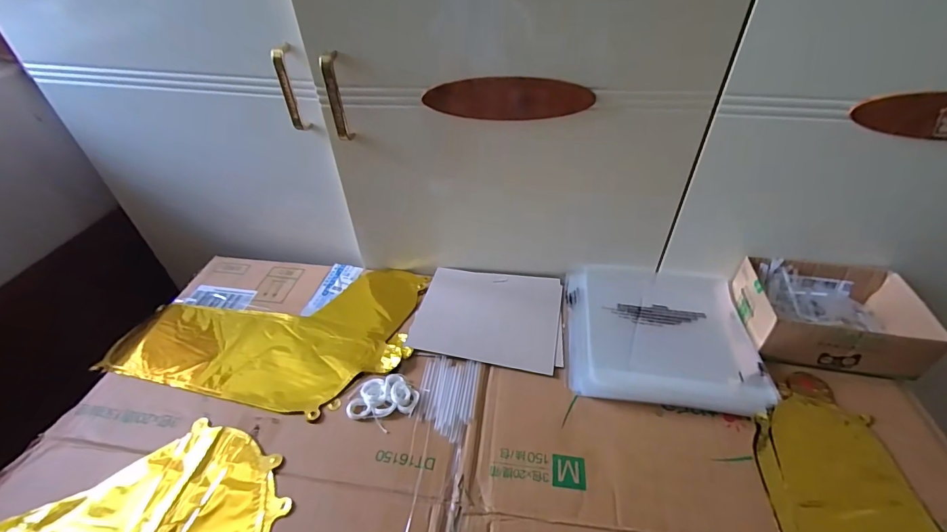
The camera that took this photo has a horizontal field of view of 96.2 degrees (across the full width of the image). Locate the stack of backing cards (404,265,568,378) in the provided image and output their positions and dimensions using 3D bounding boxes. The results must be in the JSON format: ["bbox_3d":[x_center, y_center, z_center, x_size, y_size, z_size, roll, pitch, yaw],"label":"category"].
[{"bbox_3d":[0.022,0.067,0.593,0.199,0.006,0.164,4,43,6],"label":"stack of backing cards"}]

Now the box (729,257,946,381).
[{"bbox_3d":[0.456,0.059,0.550,0.192,0.061,0.141,8,43,10],"label":"box"}]

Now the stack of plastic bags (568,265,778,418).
[{"bbox_3d":[0.240,0.083,0.559,0.225,0.018,0.213,4,43,6],"label":"stack of plastic bags"}]

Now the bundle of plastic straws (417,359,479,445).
[{"bbox_3d":[-0.030,0.153,0.499,0.066,0.004,0.102,3,42,5],"label":"bundle of plastic straws"}]

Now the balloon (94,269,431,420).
[{"bbox_3d":[-0.276,0.078,0.600,0.386,0.018,0.247,6,38,13],"label":"balloon"}]

